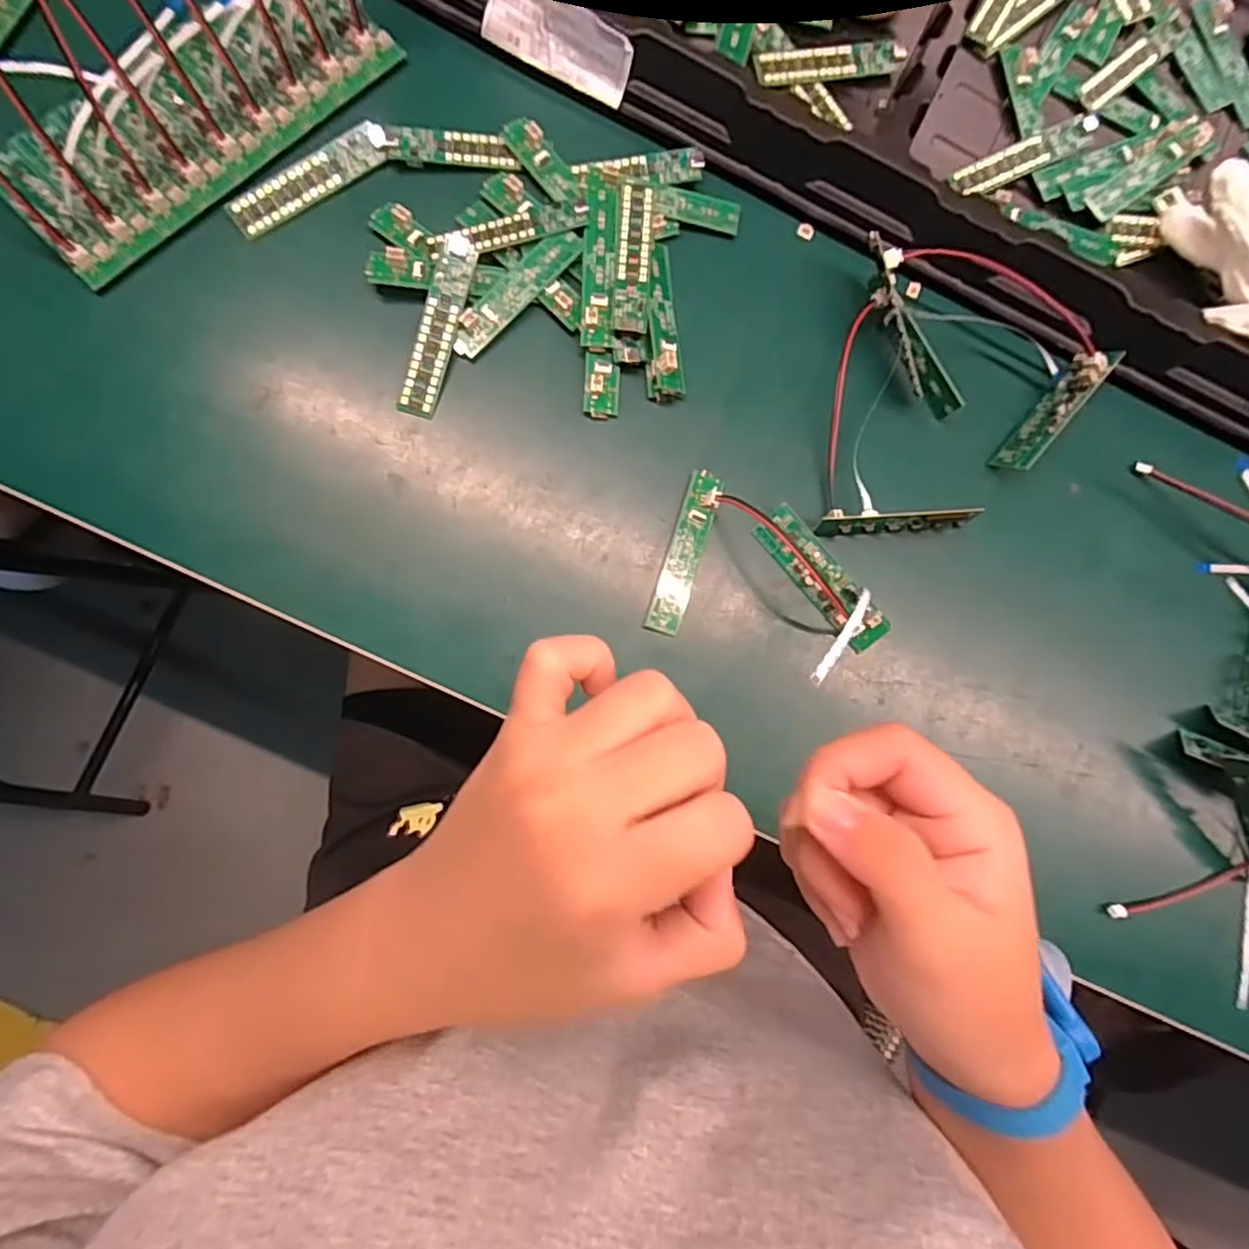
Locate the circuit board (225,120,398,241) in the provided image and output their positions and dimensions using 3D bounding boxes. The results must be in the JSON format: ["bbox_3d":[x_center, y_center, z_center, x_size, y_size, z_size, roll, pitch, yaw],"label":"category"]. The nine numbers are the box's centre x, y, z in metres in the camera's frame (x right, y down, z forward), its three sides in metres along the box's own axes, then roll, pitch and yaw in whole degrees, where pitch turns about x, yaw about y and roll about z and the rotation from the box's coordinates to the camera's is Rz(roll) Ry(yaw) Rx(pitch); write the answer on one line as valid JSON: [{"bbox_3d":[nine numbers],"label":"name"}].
[{"bbox_3d":[-0.157,-0.224,0.327,0.086,0.006,0.019,-36,112,-4],"label":"circuit board"}]

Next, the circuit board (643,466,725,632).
[{"bbox_3d":[0.031,-0.036,0.329,0.018,0.009,0.084,18,81,-4],"label":"circuit board"}]

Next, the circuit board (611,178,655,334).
[{"bbox_3d":[0.005,-0.188,0.334,0.018,0.010,0.082,5,83,-6],"label":"circuit board"}]

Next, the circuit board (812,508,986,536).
[{"bbox_3d":[0.138,-0.053,0.333,0.079,0.020,0.011,-5,84,-7],"label":"circuit board"}]

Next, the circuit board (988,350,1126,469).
[{"bbox_3d":[0.226,-0.113,0.345,0.076,0.021,0.006,-50,125,-2],"label":"circuit board"}]

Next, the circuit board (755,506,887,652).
[{"bbox_3d":[0.101,-0.023,0.332,0.022,0.011,0.082,-39,89,-9],"label":"circuit board"}]

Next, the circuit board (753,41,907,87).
[{"bbox_3d":[0.110,-0.304,0.354,0.086,0.011,0.019,-18,87,-6],"label":"circuit board"}]

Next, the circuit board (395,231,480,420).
[{"bbox_3d":[-0.092,-0.148,0.323,0.017,0.005,0.090,16,93,-15],"label":"circuit board"}]

